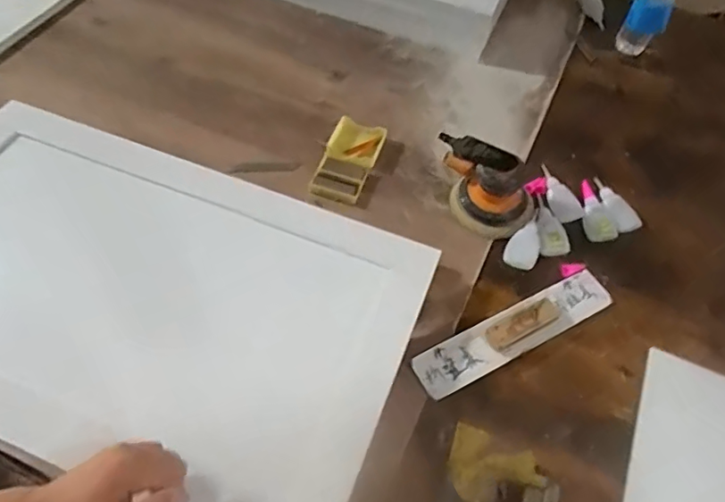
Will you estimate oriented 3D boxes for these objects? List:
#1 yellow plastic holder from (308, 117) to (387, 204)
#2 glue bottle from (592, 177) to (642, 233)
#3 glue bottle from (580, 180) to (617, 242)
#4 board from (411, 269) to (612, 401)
[{"bbox_3d":[-0.021,-0.143,0.821,0.078,0.020,0.161,17,58,8],"label":"yellow plastic holder"},{"bbox_3d":[0.371,-0.068,0.804,0.040,0.021,0.095,-12,59,-10],"label":"glue bottle"},{"bbox_3d":[0.338,-0.057,0.791,0.045,0.024,0.108,3,58,-1],"label":"glue bottle"},{"bbox_3d":[0.195,0.095,0.675,0.288,0.034,0.058,-24,62,-17],"label":"board"}]

